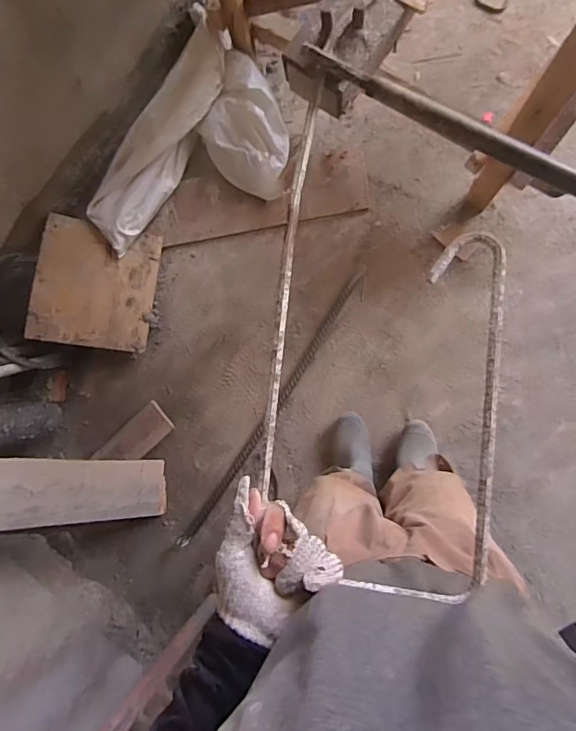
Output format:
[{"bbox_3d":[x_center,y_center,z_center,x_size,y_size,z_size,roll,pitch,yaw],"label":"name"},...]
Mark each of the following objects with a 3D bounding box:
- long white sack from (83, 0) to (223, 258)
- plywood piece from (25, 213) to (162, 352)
[{"bbox_3d":[-0.389,-0.664,1.403,0.169,0.210,0.651,33,92,9],"label":"long white sack"},{"bbox_3d":[-0.578,-0.243,1.422,0.332,0.025,0.367,9,87,-16],"label":"plywood piece"}]

